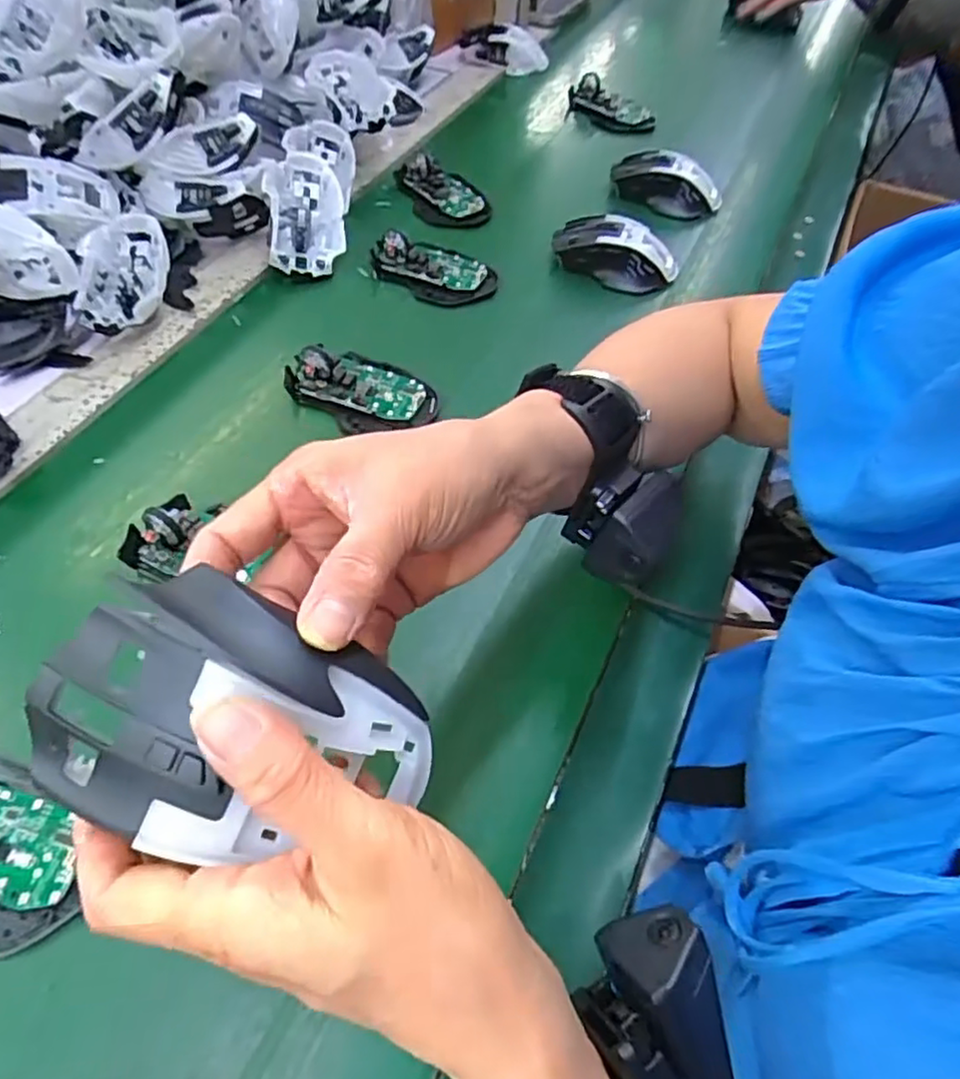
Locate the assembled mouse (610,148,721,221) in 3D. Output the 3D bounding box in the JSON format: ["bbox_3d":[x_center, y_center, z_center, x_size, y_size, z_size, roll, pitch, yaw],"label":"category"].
[{"bbox_3d":[0.190,-0.366,0.679,0.110,0.049,0.055,27,54,9],"label":"assembled mouse"}]

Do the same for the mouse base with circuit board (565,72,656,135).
[{"bbox_3d":[0.159,-0.522,0.798,0.106,0.031,0.070,19,53,3],"label":"mouse base with circuit board"}]

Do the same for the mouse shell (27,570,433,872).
[{"bbox_3d":[-0.070,0.055,0.194,0.103,0.050,0.068,14,56,6],"label":"mouse shell"}]

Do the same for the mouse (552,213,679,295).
[{"bbox_3d":[0.123,-0.262,0.606,0.111,0.042,0.059,25,57,12],"label":"mouse"}]

